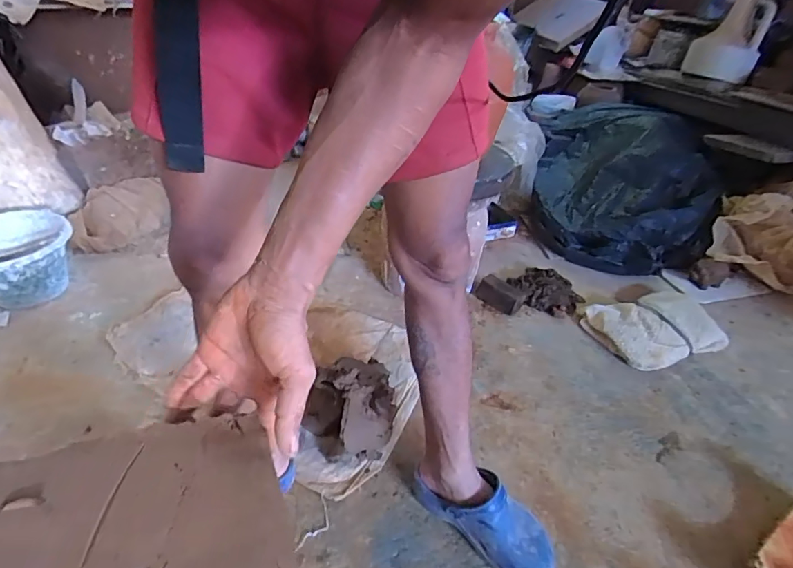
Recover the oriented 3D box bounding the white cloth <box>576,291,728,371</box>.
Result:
[{"bbox_3d":[0.677,0.105,1.241,0.357,0.061,0.236,-9,38,-18],"label":"white cloth"}]

